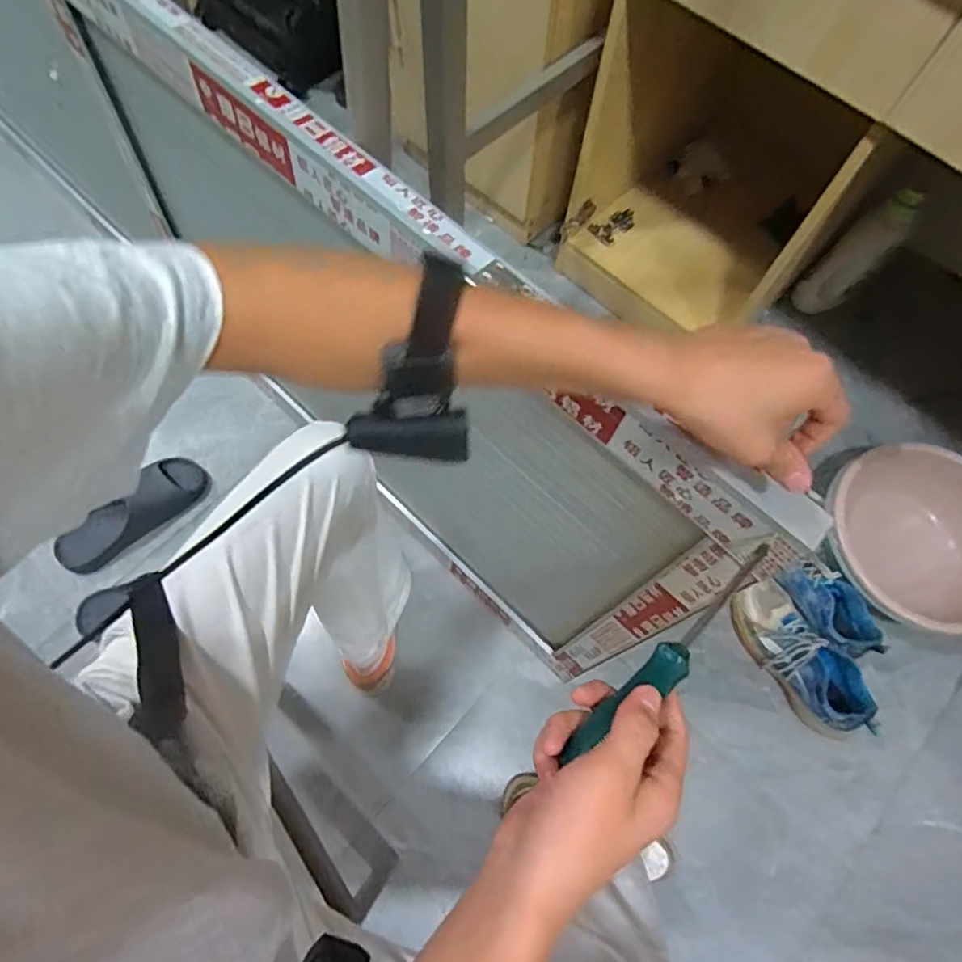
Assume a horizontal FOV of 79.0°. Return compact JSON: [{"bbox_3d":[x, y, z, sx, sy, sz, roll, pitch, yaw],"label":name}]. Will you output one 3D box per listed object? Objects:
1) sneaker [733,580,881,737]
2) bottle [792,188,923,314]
[{"bbox_3d":[0.521,0.291,0.963,0.096,0.095,0.274,-25,73,-11],"label":"sneaker"},{"bbox_3d":[0.766,-0.456,1.188,0.088,0.271,0.083,48,40,13],"label":"bottle"}]

